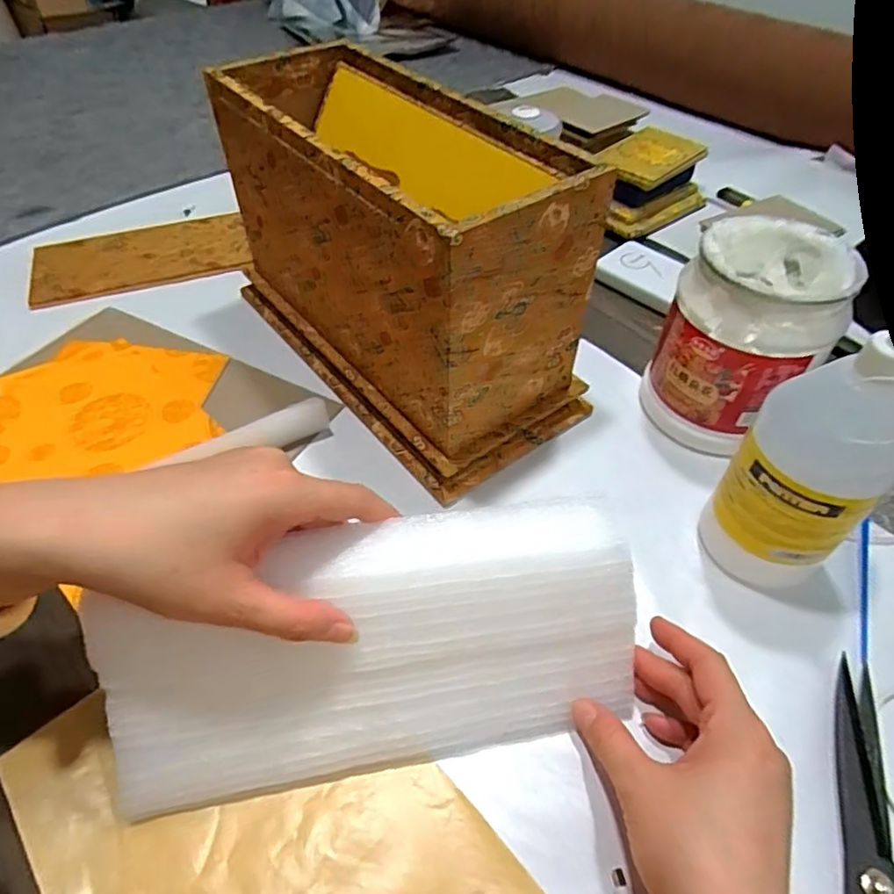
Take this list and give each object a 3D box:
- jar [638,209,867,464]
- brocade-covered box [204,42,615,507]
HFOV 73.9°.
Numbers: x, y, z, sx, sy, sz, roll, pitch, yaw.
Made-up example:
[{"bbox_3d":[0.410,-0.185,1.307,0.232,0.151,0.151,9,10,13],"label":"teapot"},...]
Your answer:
[{"bbox_3d":[0.218,-0.084,0.442,0.106,0.134,0.113,0,49,0],"label":"jar"},{"bbox_3d":[-0.045,-0.147,0.456,0.138,0.196,0.308,-34,57,-25],"label":"brocade-covered box"}]

